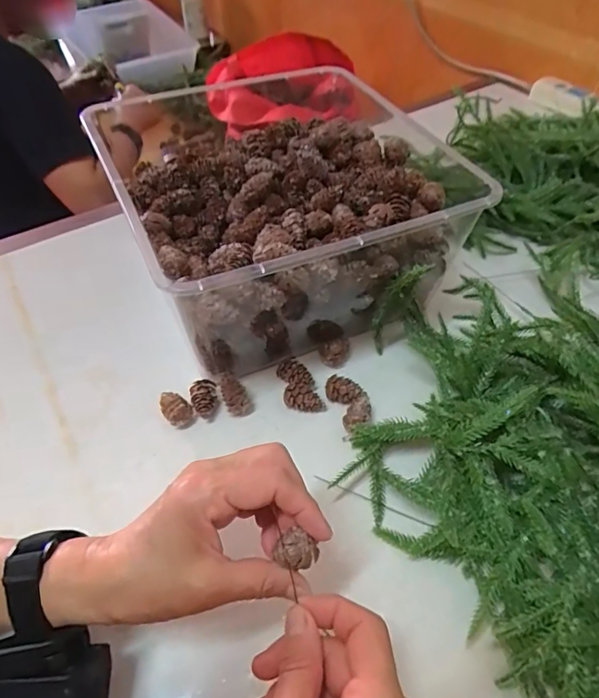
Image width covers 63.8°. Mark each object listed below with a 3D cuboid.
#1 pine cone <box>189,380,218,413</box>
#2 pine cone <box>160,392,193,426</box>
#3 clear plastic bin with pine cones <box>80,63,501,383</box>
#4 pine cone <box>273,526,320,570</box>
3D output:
[{"bbox_3d":[-0.083,0.043,0.422,0.022,0.019,0.027,-10,52,-8],"label":"pine cone"},{"bbox_3d":[-0.106,0.051,0.414,0.022,0.024,0.028,-23,55,-18],"label":"pine cone"},{"bbox_3d":[-0.013,-0.119,0.472,0.279,0.136,0.254,-21,54,-17],"label":"clear plastic bin with pine cones"},{"bbox_3d":[-0.002,0.110,0.262,0.019,0.015,0.021,-38,60,-26],"label":"pine cone"}]

